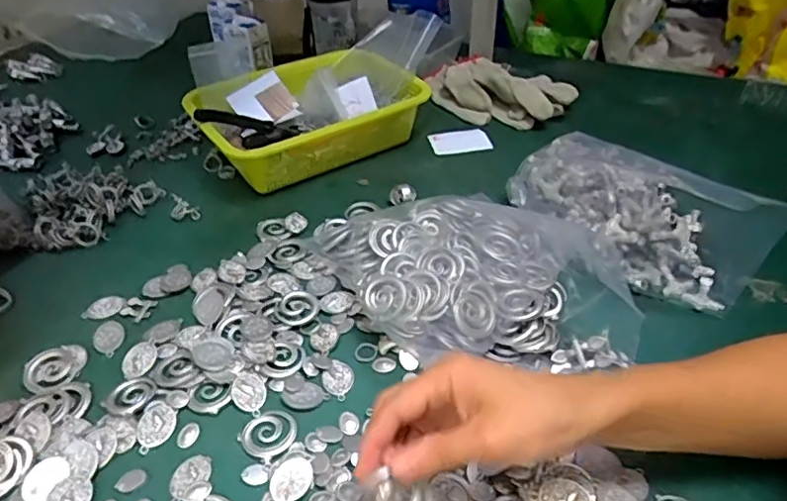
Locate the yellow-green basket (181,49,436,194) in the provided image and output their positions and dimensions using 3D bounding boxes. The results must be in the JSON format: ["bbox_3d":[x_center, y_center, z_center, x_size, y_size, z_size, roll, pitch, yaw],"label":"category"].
[{"bbox_3d":[-0.104,-0.169,0.713,0.261,0.082,0.178,-25,46,-27],"label":"yellow-green basket"}]

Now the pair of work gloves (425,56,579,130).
[{"bbox_3d":[0.136,-0.232,0.813,0.120,0.045,0.221,-25,46,-26],"label":"pair of work gloves"}]

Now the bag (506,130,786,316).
[{"bbox_3d":[0.227,-0.047,0.562,0.151,0.067,0.250,-25,45,-25],"label":"bag"}]

